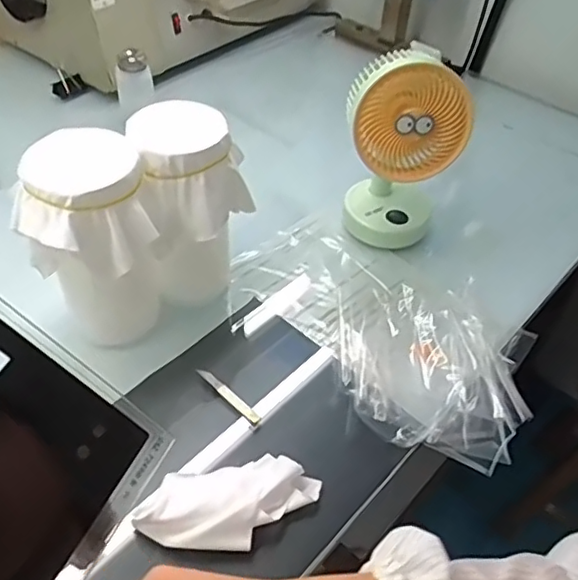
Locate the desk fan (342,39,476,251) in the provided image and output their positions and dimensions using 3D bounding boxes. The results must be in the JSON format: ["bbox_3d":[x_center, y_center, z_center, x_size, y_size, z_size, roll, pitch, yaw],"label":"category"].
[{"bbox_3d":[0.124,-0.150,0.676,0.122,0.229,0.087,8,46,3],"label":"desk fan"}]

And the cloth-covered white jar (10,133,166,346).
[{"bbox_3d":[-0.182,-0.036,0.562,0.106,0.191,0.102,2,46,-2],"label":"cloth-covered white jar"}]

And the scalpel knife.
[{"bbox_3d":[-0.060,0.101,0.581,0.082,0.009,0.009,36,53,26],"label":"scalpel knife"}]

